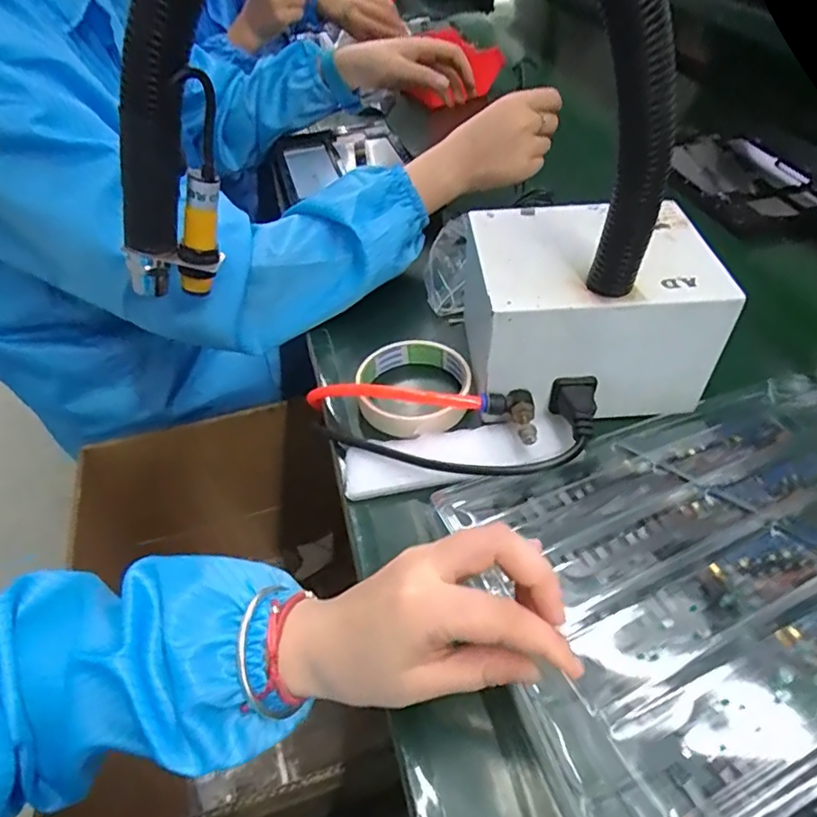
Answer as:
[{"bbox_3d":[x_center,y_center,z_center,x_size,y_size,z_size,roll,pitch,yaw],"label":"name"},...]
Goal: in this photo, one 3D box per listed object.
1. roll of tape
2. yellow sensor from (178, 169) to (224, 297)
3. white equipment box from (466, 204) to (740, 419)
[{"bbox_3d":[0.003,-0.016,0.433,0.085,0.029,0.094,4,47,5],"label":"roll of tape"},{"bbox_3d":[-0.117,-0.095,0.322,0.017,0.069,0.016,-16,45,-42],"label":"yellow sensor"},{"bbox_3d":[0.123,-0.073,0.413,0.152,0.102,0.121,-1,47,-1],"label":"white equipment box"}]

